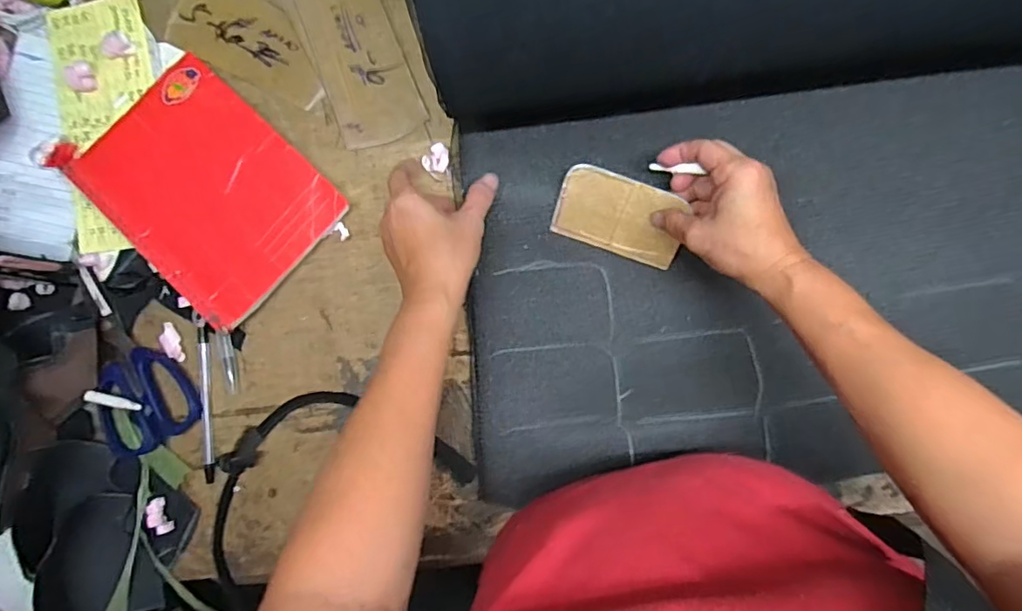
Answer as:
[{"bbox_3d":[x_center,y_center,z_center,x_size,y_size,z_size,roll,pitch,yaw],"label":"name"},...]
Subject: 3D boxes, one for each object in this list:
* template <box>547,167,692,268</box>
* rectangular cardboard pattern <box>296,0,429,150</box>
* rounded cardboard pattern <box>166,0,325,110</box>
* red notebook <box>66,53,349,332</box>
[{"bbox_3d":[0.086,-0.070,0.446,0.100,0.005,0.059,19,115,2],"label":"template"},{"bbox_3d":[-0.133,-0.218,0.480,0.072,0.007,0.165,-22,92,3],"label":"rectangular cardboard pattern"},{"bbox_3d":[-0.222,-0.227,0.487,0.143,0.005,0.072,24,91,3],"label":"rounded cardboard pattern"},{"bbox_3d":[-0.249,-0.096,0.464,0.194,0.012,0.144,44,87,4],"label":"red notebook"}]

